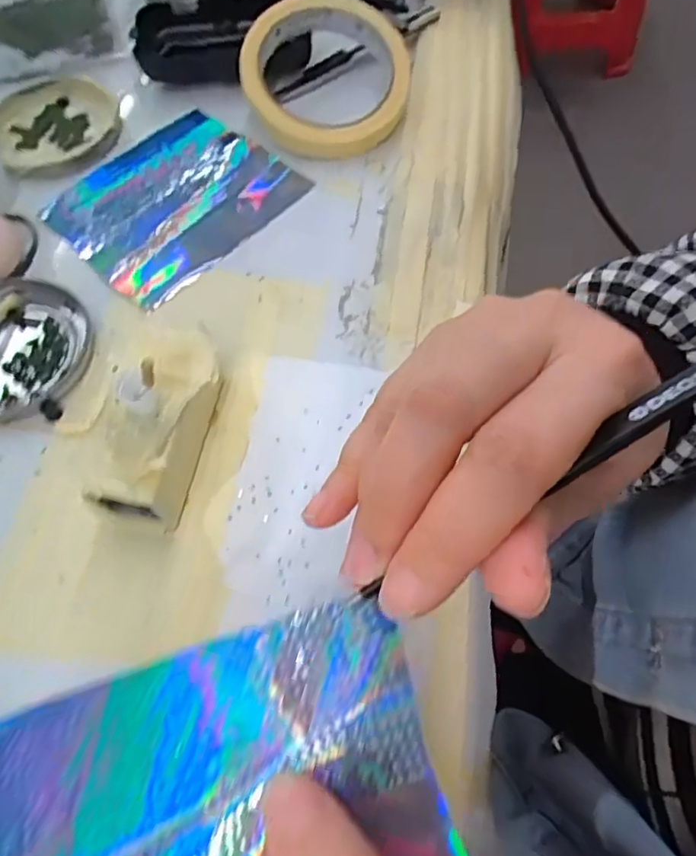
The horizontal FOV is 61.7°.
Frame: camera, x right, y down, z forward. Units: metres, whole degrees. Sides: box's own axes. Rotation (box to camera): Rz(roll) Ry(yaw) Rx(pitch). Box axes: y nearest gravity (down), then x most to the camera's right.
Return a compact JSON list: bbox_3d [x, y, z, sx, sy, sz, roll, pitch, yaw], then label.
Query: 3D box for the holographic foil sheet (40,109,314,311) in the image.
[{"bbox_3d":[-0.100,-0.132,0.333,0.109,0.006,0.123,36,70,19],"label":"holographic foil sheet"}]

